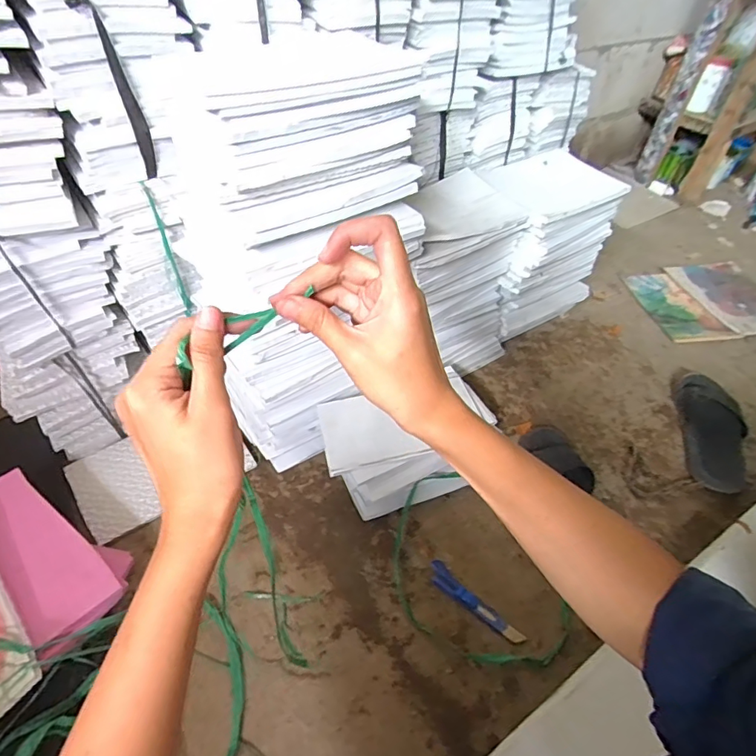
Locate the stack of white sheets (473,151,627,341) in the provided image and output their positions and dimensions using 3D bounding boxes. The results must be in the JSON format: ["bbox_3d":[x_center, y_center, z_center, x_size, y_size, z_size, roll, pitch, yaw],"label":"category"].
[{"bbox_3d":[0.337,-0.299,1.074,0.289,0.303,0.214,-24,53,-25],"label":"stack of white sheets"}]

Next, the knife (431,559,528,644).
[{"bbox_3d":[0.141,0.330,0.704,0.159,0.010,0.032,36,53,26],"label":"knife"}]

